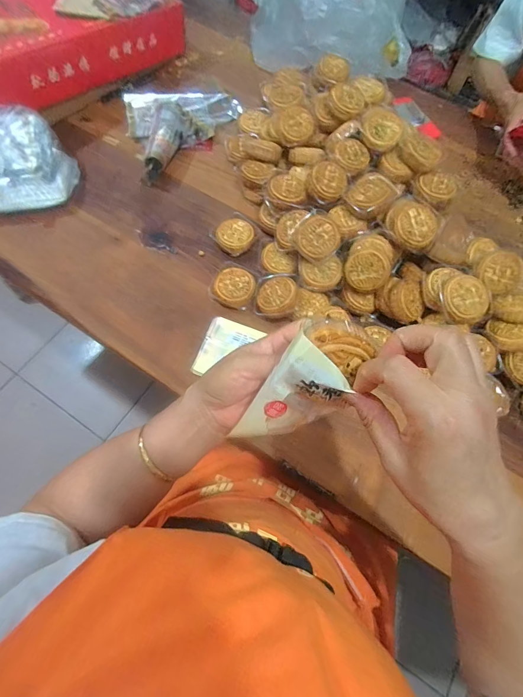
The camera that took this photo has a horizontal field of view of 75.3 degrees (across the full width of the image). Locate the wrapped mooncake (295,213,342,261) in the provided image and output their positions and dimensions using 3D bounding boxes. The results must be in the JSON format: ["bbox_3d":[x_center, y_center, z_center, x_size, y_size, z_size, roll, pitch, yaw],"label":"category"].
[{"bbox_3d":[0.089,-0.173,0.531,0.066,0.021,0.065,0,87,3],"label":"wrapped mooncake"}]

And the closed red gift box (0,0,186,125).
[{"bbox_3d":[-0.452,-0.689,0.728,0.468,0.131,0.347,-41,76,-16],"label":"closed red gift box"}]

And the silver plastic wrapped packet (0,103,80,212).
[{"bbox_3d":[-0.459,-0.340,0.618,0.204,0.082,0.176,-11,70,-7],"label":"silver plastic wrapped packet"}]

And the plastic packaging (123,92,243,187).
[{"bbox_3d":[-0.193,-0.493,0.711,0.192,0.046,0.306,38,72,11],"label":"plastic packaging"}]

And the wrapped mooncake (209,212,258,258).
[{"bbox_3d":[-0.045,-0.200,0.611,0.071,0.027,0.068,-40,76,-16],"label":"wrapped mooncake"}]

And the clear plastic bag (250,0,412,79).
[{"bbox_3d":[0.160,-0.732,0.769,0.299,0.183,0.252,-26,72,-12],"label":"clear plastic bag"}]

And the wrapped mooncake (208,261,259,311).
[{"bbox_3d":[-0.045,-0.104,0.574,0.072,0.028,0.073,23,69,6],"label":"wrapped mooncake"}]

